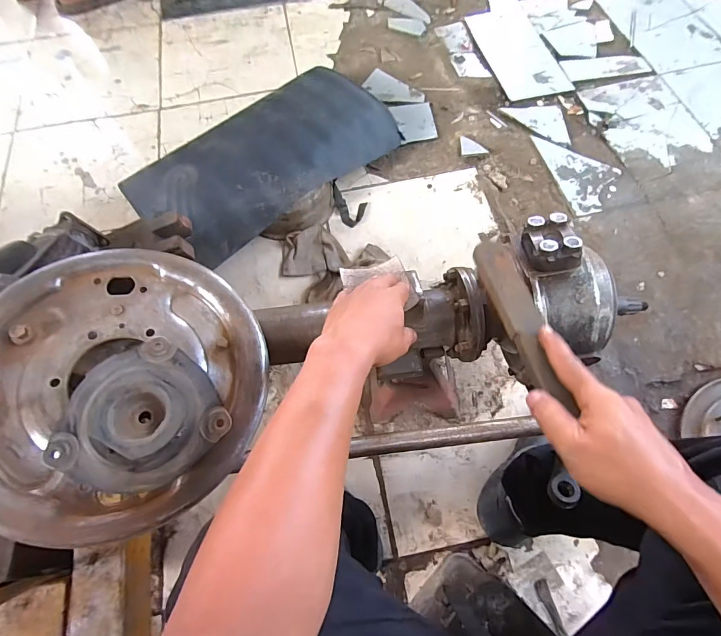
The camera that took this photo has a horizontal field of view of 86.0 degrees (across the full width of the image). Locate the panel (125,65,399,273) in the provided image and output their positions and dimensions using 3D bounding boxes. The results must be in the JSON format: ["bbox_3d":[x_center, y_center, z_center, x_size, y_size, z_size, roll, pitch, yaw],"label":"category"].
[{"bbox_3d":[-0.217,-0.386,0.895,0.600,0.077,0.329,-37,72,-12],"label":"panel"}]

